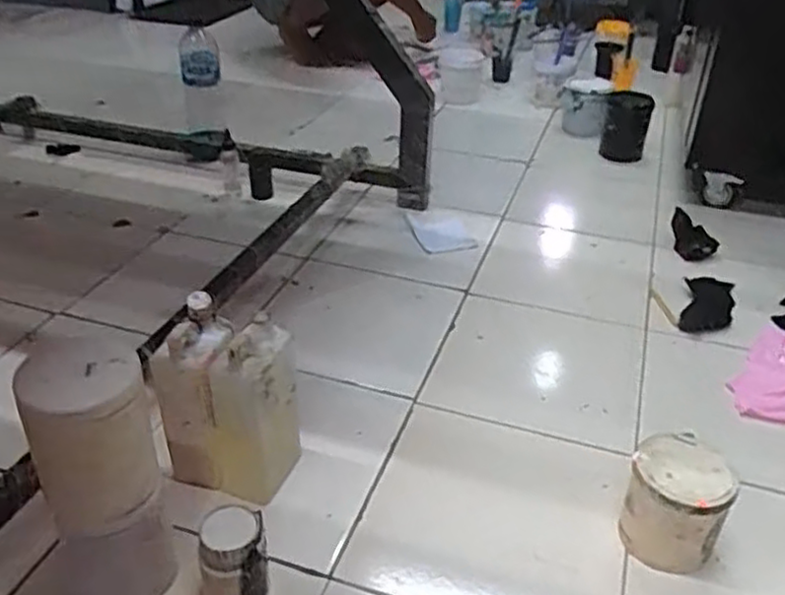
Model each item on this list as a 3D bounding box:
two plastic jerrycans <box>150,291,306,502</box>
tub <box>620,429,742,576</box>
[{"bbox_3d":[-0.191,0.138,0.854,0.139,0.246,0.088,10,34,12],"label":"two plastic jerrycans"},{"bbox_3d":[0.312,0.228,0.803,0.101,0.118,0.111,1,33,-1],"label":"tub"}]

